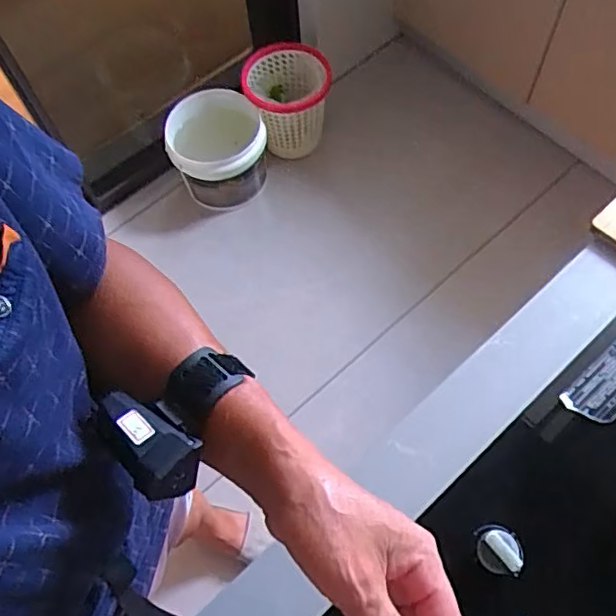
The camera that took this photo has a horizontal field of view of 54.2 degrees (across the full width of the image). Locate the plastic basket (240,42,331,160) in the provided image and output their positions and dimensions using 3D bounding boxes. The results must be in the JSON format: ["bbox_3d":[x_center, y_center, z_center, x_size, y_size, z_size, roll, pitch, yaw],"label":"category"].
[{"bbox_3d":[-0.059,-0.595,1.814,0.243,0.322,0.263,-7,64,0],"label":"plastic basket"}]

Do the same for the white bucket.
[{"bbox_3d":[-0.260,-0.475,1.783,0.262,0.247,0.319,-7,64,0],"label":"white bucket"}]

